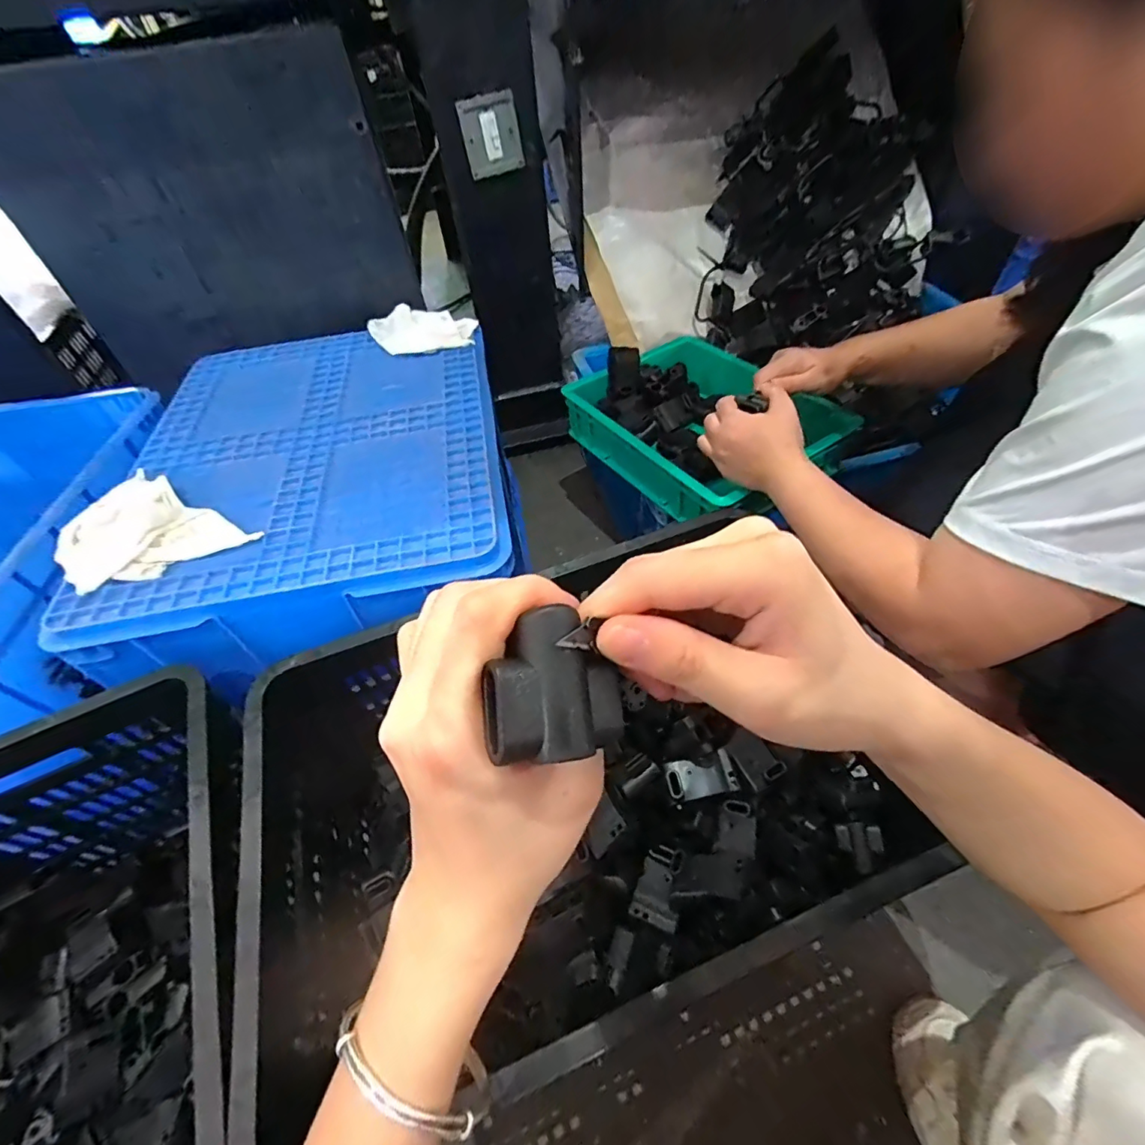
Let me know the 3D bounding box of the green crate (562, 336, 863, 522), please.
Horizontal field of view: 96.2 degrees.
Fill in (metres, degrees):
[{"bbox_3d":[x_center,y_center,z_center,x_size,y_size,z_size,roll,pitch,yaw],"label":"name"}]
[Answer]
[{"bbox_3d":[0.192,-0.225,0.775,0.280,0.092,0.351,-29,54,-18],"label":"green crate"}]

